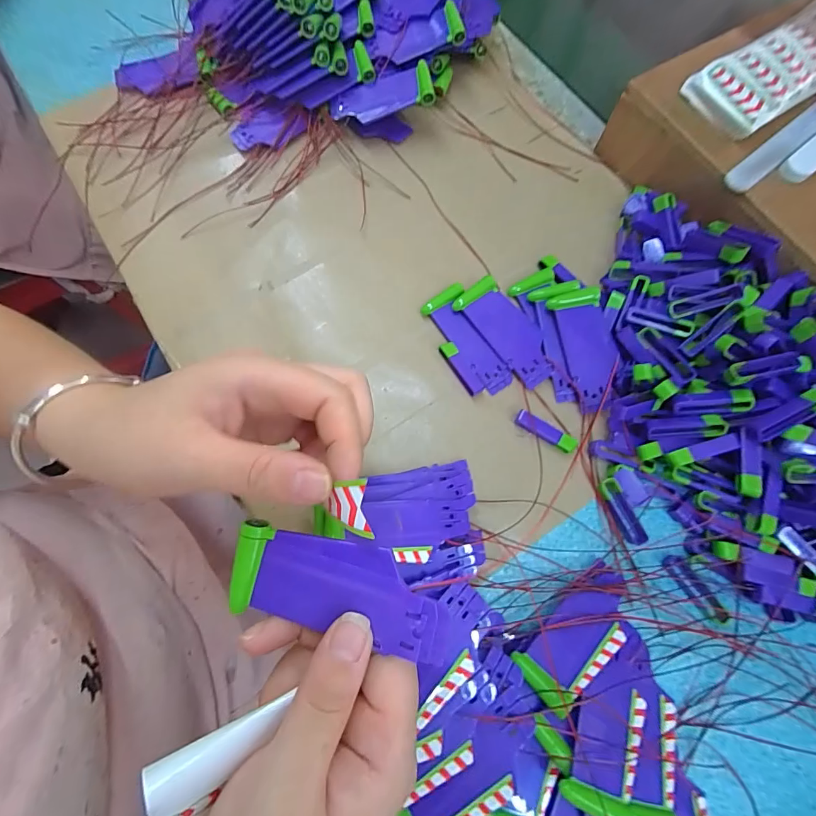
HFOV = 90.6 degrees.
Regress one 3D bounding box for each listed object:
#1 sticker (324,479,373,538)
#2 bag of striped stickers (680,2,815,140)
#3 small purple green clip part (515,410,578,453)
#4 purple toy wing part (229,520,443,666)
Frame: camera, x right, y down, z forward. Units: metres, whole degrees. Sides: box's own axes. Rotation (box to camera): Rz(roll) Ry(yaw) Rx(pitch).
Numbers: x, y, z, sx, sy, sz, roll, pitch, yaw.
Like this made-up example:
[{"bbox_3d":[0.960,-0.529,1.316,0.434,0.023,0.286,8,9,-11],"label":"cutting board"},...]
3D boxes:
[{"bbox_3d":[-0.023,0.038,0.152,0.023,0.004,0.021,-5,91,36],"label":"sticker"},{"bbox_3d":[0.303,-0.269,0.307,0.186,0.026,0.062,-31,76,-10],"label":"bag of striped stickers"},{"bbox_3d":[0.099,0.017,0.292,0.044,0.012,0.011,31,75,8],"label":"small purple green clip part"},{"bbox_3d":[-0.029,0.070,0.157,0.084,0.005,0.036,8,86,13],"label":"purple toy wing part"}]

